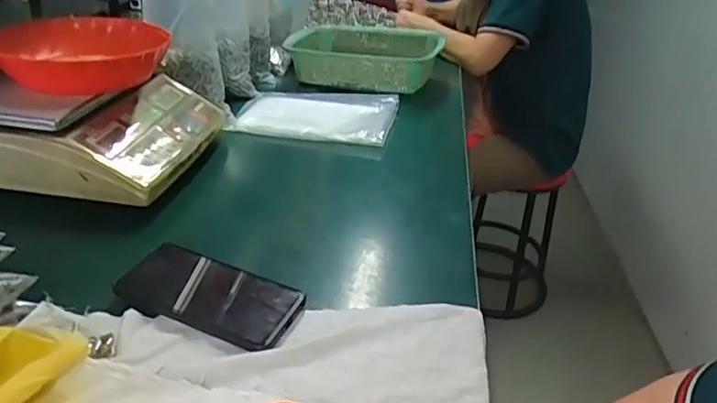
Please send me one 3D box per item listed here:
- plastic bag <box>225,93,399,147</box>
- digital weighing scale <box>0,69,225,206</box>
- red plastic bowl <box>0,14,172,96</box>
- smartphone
[{"bbox_3d":[-0.075,-0.143,0.923,0.263,0.039,0.188,8,30,5],"label":"plastic bag"},{"bbox_3d":[-0.367,-0.102,0.733,0.304,0.117,0.304,7,29,4],"label":"digital weighing scale"},{"bbox_3d":[-0.342,-0.184,0.699,0.186,0.055,0.195,-4,30,-15],"label":"red plastic bowl"},{"bbox_3d":[-0.132,0.083,0.504,0.158,0.012,0.078,17,38,13],"label":"smartphone"}]

